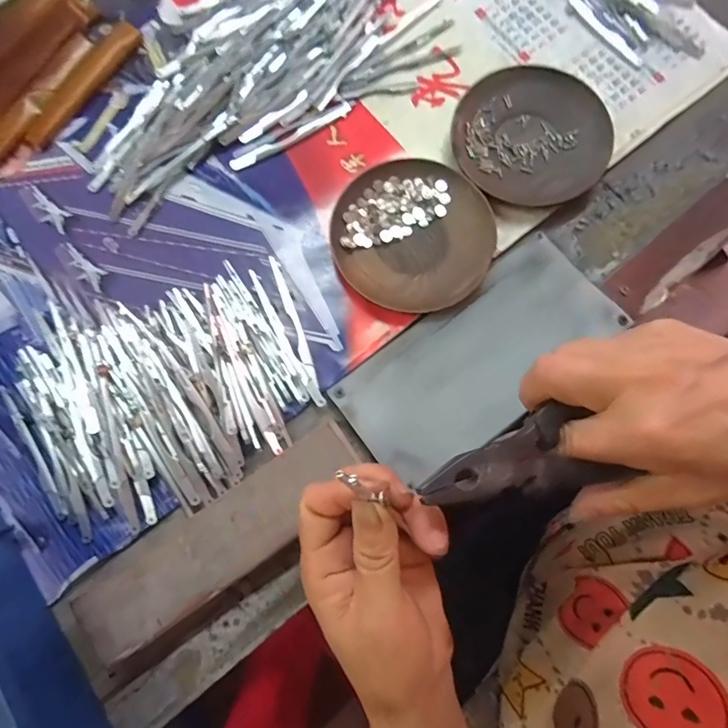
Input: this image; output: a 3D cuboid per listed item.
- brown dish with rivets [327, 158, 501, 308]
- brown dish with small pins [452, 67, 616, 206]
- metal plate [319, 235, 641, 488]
[{"bbox_3d":[0.036,-0.095,0.325,0.115,0.016,0.114,0,80,0],"label":"brown dish with rivets"},{"bbox_3d":[0.126,-0.173,0.338,0.114,0.018,0.109,0,80,0],"label":"brown dish with small pins"},{"bbox_3d":[0.081,-0.005,0.310,0.195,0.011,0.091,-37,82,-7],"label":"metal plate"}]

